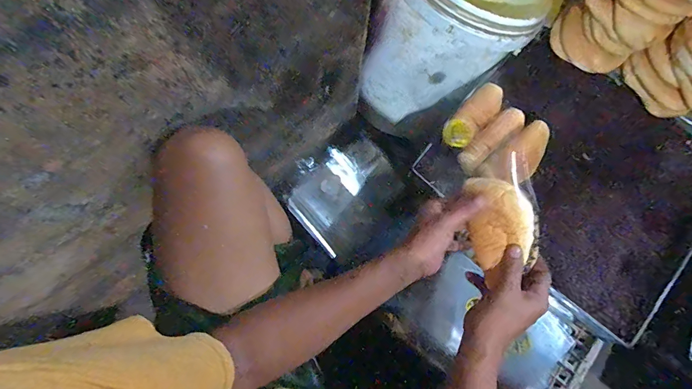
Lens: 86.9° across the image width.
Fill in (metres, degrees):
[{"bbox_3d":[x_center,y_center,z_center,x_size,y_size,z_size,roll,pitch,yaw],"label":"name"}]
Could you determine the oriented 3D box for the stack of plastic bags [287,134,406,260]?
[{"bbox_3d":[0.005,0.003,0.850,0.243,0.017,0.193,-42,108,0],"label":"stack of plastic bags"}]

